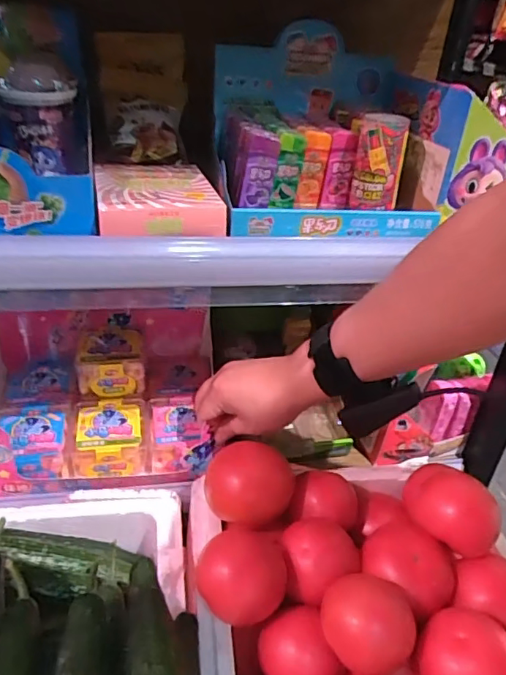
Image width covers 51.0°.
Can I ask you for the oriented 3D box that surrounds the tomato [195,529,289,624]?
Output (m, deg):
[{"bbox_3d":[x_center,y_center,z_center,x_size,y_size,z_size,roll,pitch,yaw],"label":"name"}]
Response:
[{"bbox_3d":[-0.008,0.183,0.404,0.067,0.053,0.063,4,31,-2],"label":"tomato"}]

